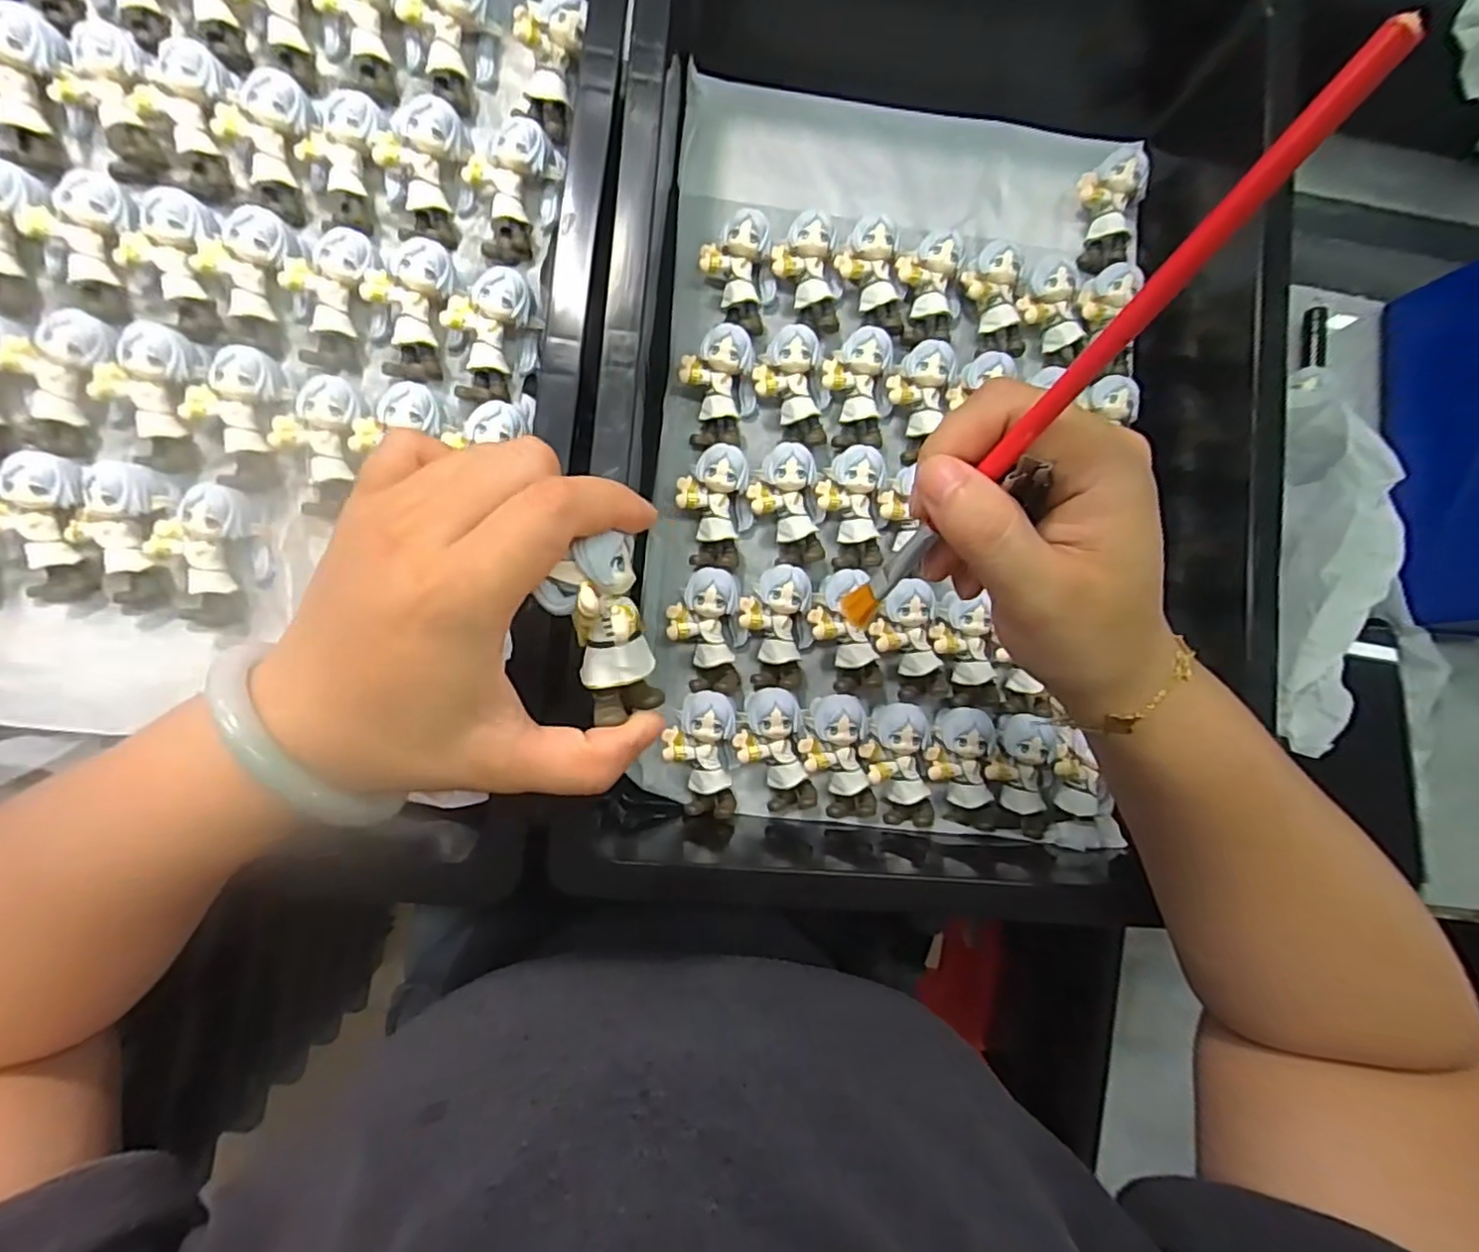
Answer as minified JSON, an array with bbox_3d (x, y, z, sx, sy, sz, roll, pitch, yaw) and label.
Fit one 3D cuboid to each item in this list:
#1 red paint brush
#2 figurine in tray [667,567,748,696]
[{"bbox_3d":[0.074,-0.051,0.169,0.008,0.166,0.007,35,45,-3],"label":"red paint brush"},{"bbox_3d":[-0.015,0.004,0.349,0.038,0.023,0.063,-16,87,-6],"label":"figurine in tray"}]

